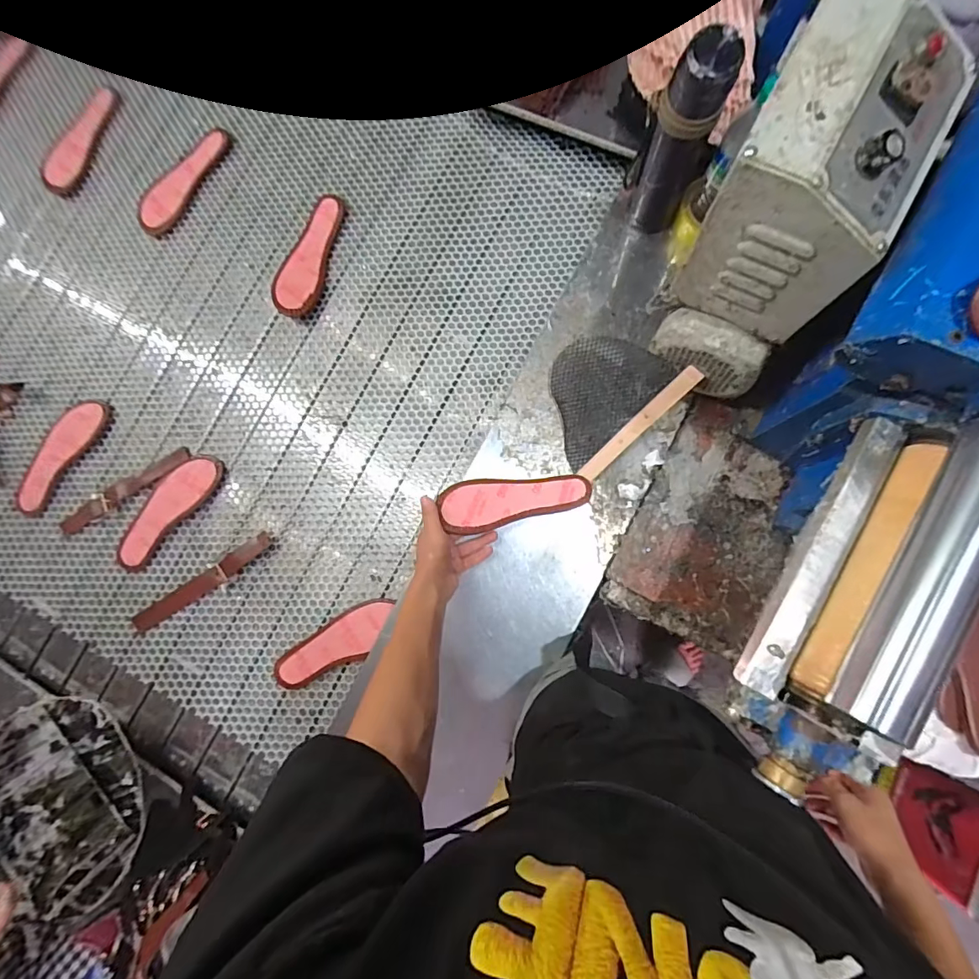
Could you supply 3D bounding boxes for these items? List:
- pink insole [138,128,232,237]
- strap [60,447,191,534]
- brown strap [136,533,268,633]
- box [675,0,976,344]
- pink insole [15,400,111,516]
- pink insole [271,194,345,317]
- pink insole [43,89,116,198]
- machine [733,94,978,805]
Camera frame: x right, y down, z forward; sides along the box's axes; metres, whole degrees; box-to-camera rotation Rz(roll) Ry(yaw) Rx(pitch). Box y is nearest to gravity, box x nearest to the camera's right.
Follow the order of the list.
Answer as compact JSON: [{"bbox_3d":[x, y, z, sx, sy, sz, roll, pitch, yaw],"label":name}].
[{"bbox_3d":[-0.548,-0.557,0.855,0.085,0.007,0.224,37,89,10],"label":"pink insole"},{"bbox_3d":[-0.596,0.002,0.776,0.231,0.011,0.038,-32,81,3],"label":"strap"},{"bbox_3d":[-0.456,0.148,0.754,0.246,0.013,0.036,-32,81,3],"label":"brown strap"},{"bbox_3d":[0.302,-0.287,0.450,0.139,0.192,0.187,28,87,7],"label":"box"},{"bbox_3d":[-0.712,-0.059,0.791,0.081,0.032,0.204,36,89,9],"label":"pink insole"},{"bbox_3d":[-0.306,-0.400,0.805,0.083,0.019,0.223,18,86,9],"label":"pink insole"},{"bbox_3d":[-0.753,-0.642,0.881,0.076,0.019,0.208,26,88,9],"label":"pink insole"},{"bbox_3d":[0.392,-0.037,0.478,0.199,0.318,0.602,22,91,9],"label":"machine"}]

